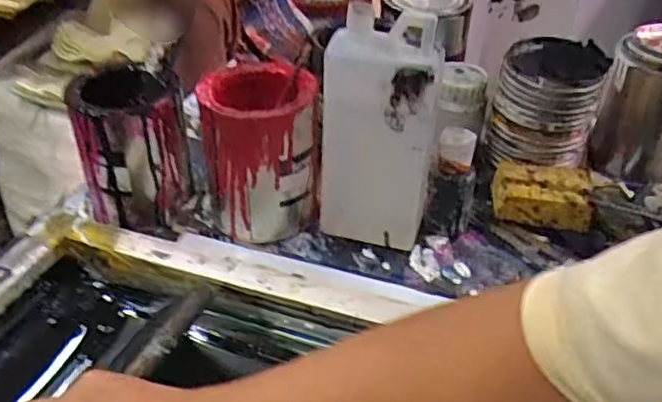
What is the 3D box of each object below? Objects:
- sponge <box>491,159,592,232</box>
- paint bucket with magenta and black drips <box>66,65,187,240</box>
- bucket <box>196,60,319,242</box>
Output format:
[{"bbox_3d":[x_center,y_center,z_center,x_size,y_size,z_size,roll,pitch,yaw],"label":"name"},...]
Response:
[{"bbox_3d":[0.217,-0.007,0.664,0.099,0.038,0.081,9,37,11],"label":"sponge"},{"bbox_3d":[-0.197,-0.055,0.649,0.107,0.148,0.098,8,36,10],"label":"paint bucket with magenta and black drips"},{"bbox_3d":[-0.068,-0.051,0.626,0.103,0.134,0.113,-6,37,-9],"label":"bucket"}]

